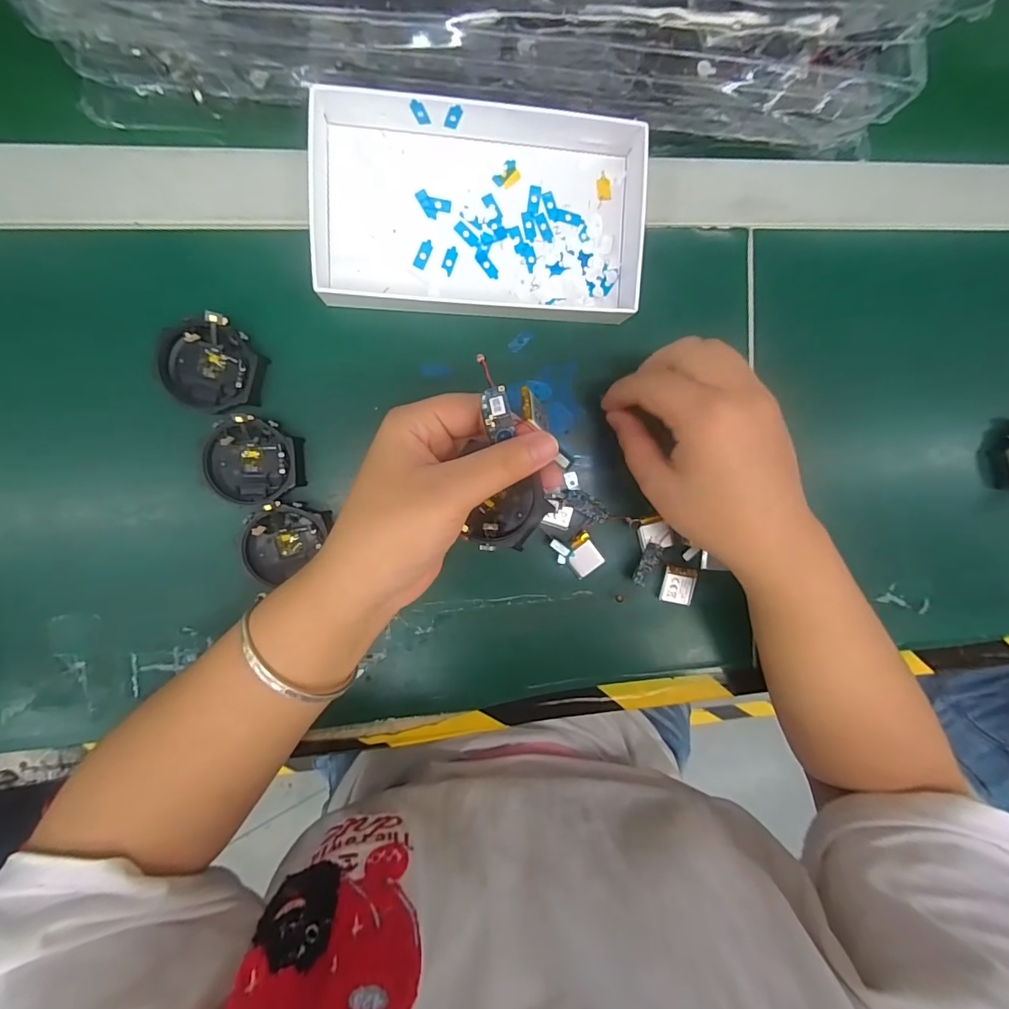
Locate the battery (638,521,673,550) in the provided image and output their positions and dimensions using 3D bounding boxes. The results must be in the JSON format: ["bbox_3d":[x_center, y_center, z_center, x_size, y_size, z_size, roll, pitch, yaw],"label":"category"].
[{"bbox_3d":[0.094,0.019,0.293,0.018,0.007,0.017,-14,96,-6],"label":"battery"}]

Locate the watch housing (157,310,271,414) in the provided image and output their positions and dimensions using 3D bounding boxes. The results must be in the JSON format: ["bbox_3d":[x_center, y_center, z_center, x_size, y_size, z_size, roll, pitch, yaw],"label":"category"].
[{"bbox_3d":[-0.159,-0.076,0.256,0.050,0.011,0.049,-1,94,-7],"label":"watch housing"}]

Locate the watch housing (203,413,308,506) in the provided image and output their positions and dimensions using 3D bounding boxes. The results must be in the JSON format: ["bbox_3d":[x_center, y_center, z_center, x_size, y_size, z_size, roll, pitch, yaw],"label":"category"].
[{"bbox_3d":[-0.139,-0.025,0.261,0.050,0.009,0.048,-1,94,-7],"label":"watch housing"}]

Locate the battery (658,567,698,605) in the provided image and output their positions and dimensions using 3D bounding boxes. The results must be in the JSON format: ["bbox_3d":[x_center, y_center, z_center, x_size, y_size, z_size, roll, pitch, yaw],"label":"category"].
[{"bbox_3d":[0.111,0.052,0.299,0.020,0.005,0.023,11,93,-8],"label":"battery"}]

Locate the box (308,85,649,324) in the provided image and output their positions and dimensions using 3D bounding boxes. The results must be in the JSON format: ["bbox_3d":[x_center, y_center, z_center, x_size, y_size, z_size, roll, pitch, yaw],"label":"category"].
[{"bbox_3d":[-0.008,-0.163,0.258,0.181,0.027,0.106,-1,95,-7],"label":"box"}]

